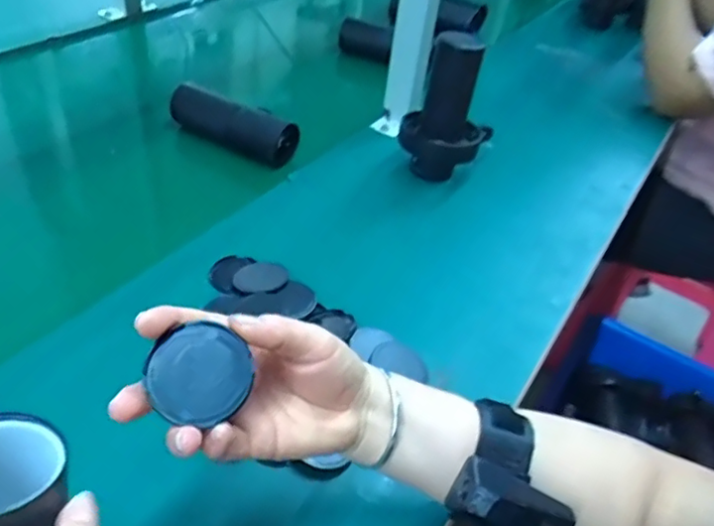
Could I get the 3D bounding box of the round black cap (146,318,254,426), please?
[{"bbox_3d":[-0.075,0.052,0.292,0.047,0.004,0.045,2,72,-5],"label":"round black cap"}]

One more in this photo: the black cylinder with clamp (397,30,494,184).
[{"bbox_3d":[0.105,-0.169,0.693,0.103,0.161,0.098,14,41,5],"label":"black cylinder with clamp"}]

